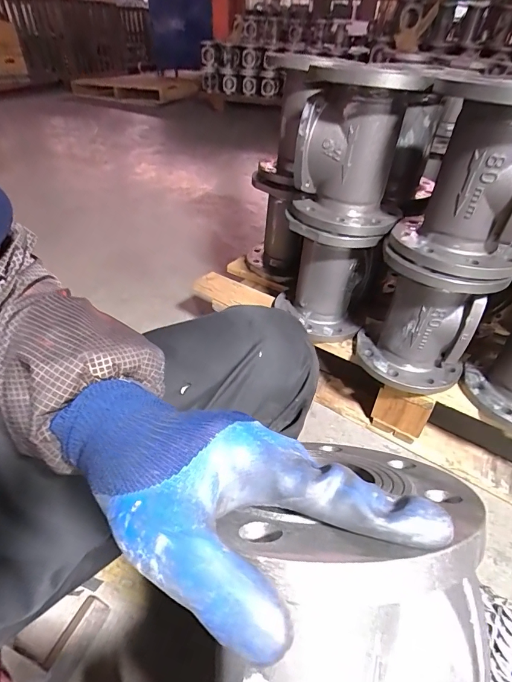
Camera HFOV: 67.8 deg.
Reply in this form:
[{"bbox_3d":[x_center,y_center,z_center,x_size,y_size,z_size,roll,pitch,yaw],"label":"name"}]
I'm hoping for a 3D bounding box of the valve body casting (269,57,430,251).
[{"bbox_3d":[0.137,-0.290,0.616,0.209,0.244,0.237,11,40,9],"label":"valve body casting"}]

